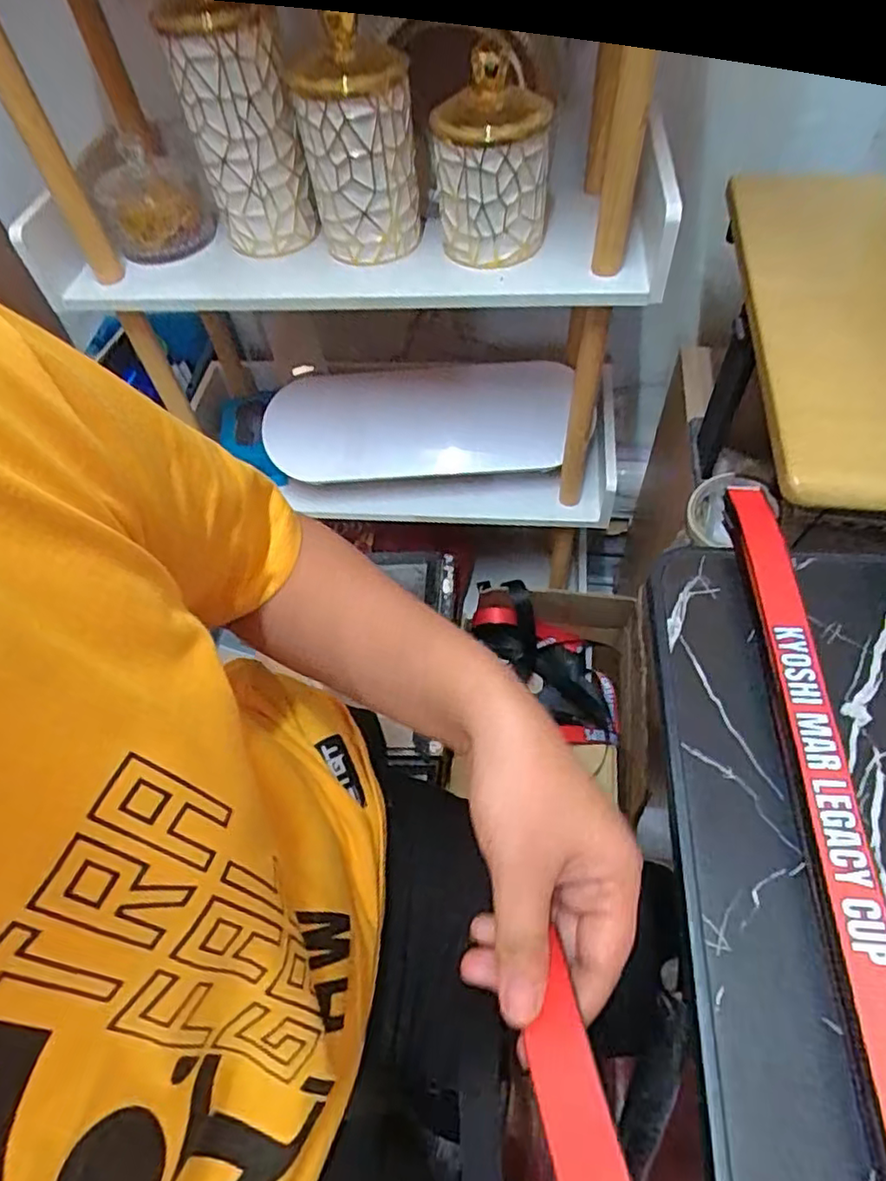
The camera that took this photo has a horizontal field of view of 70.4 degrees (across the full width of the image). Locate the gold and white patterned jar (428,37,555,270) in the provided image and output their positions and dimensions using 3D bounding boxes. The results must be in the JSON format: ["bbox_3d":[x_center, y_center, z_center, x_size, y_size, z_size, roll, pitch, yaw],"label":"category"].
[{"bbox_3d":[0.045,-0.420,0.619,0.116,0.147,0.135,1,56,4],"label":"gold and white patterned jar"}]

